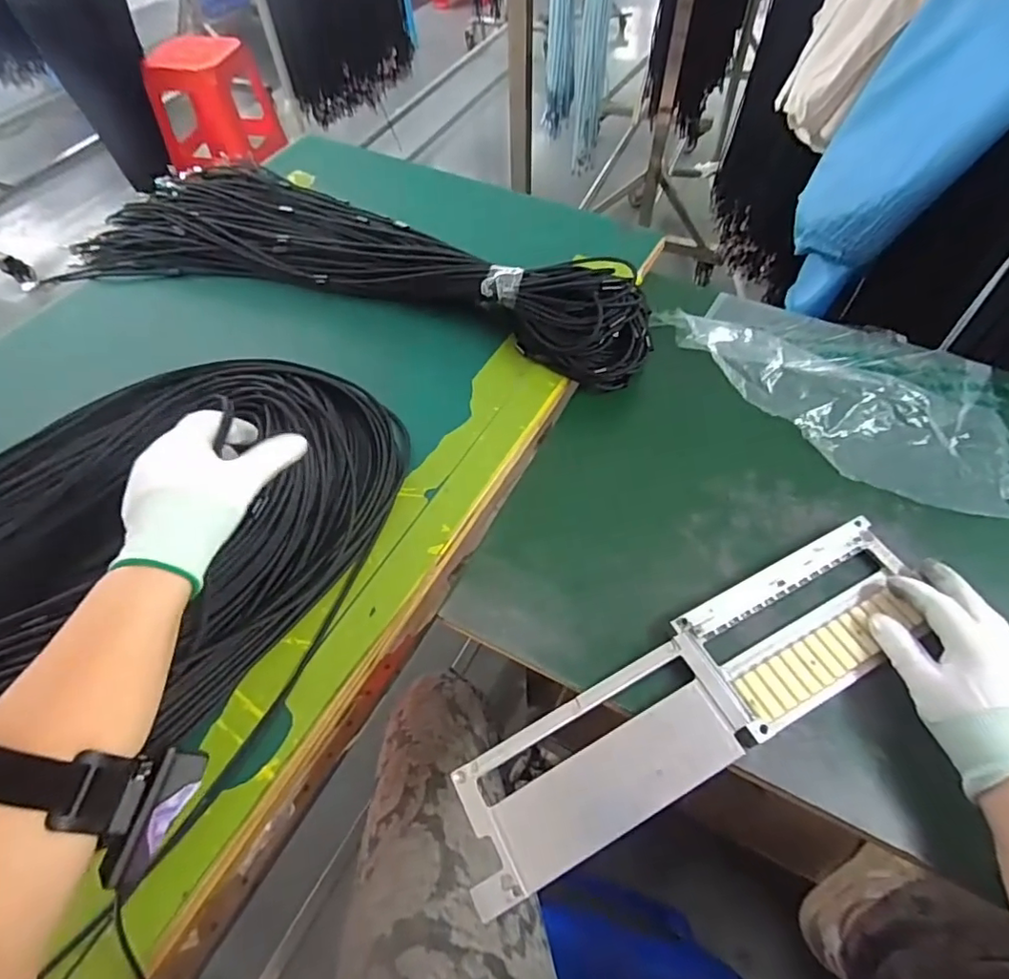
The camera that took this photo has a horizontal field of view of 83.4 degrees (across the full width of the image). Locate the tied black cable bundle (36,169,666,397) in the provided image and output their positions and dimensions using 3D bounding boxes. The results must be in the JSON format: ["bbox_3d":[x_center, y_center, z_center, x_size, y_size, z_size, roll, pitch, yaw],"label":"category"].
[{"bbox_3d":[-0.181,-0.298,0.678,0.732,0.079,0.227,15,57,12],"label":"tied black cable bundle"}]

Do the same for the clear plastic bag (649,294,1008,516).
[{"bbox_3d":[0.354,-0.125,0.578,0.216,0.042,0.356,-36,62,-21],"label":"clear plastic bag"}]

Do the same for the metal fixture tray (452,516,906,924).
[{"bbox_3d":[0.148,0.147,0.416,0.397,0.019,0.100,-30,60,-13],"label":"metal fixture tray"}]

